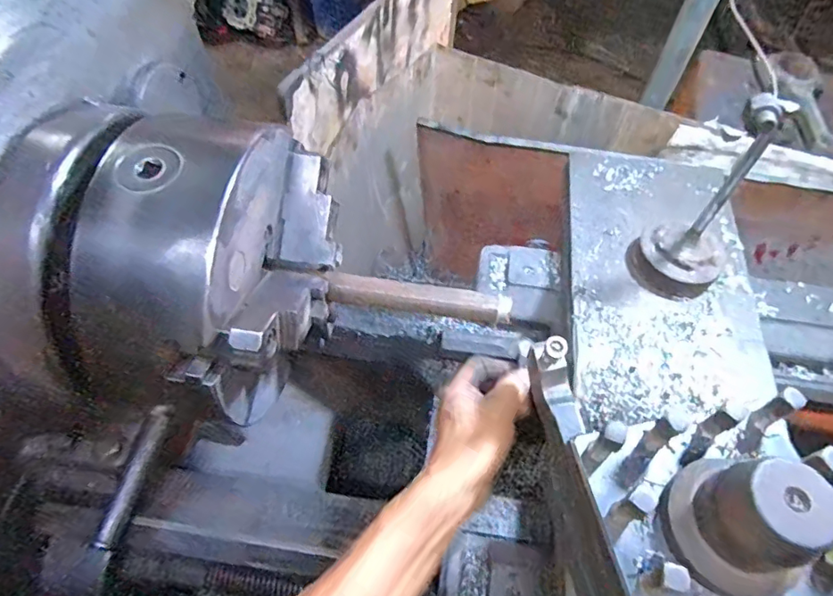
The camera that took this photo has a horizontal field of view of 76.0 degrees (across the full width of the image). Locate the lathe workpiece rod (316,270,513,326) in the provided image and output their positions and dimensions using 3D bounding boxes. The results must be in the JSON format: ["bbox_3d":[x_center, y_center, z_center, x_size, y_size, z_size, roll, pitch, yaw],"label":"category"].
[{"bbox_3d":[0.001,0.000,0.405,0.138,0.021,0.021,7,58,4],"label":"lathe workpiece rod"}]

